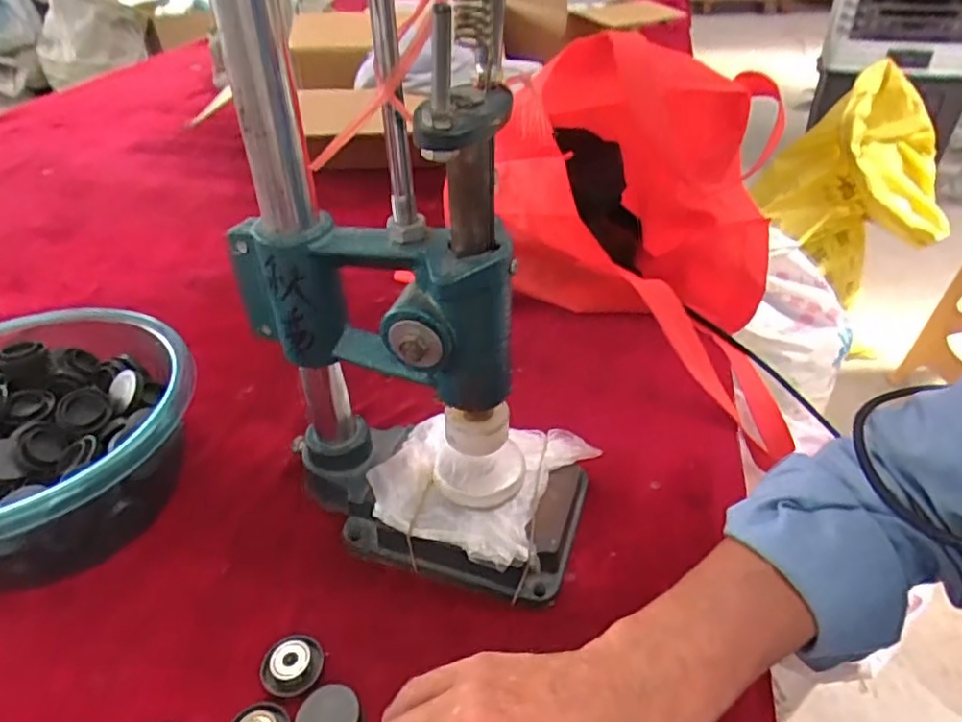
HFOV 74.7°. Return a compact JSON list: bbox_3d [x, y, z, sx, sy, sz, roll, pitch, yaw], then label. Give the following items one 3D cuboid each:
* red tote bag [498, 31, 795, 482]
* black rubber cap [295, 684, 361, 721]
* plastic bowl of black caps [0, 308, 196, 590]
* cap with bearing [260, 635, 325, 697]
[{"bbox_3d":[0.166,-0.133,0.541,0.264,0.243,0.189,20,43,25],"label":"red tote bag"},{"bbox_3d":[-0.078,0.186,0.324,0.031,0.017,0.032,-1,38,1],"label":"black rubber cap"},{"bbox_3d":[-0.302,0.062,0.428,0.193,0.092,0.197,-1,38,1],"label":"plastic bowl of black caps"},{"bbox_3d":[-0.106,0.169,0.353,0.033,0.008,0.034,-1,38,1],"label":"cap with bearing"}]

